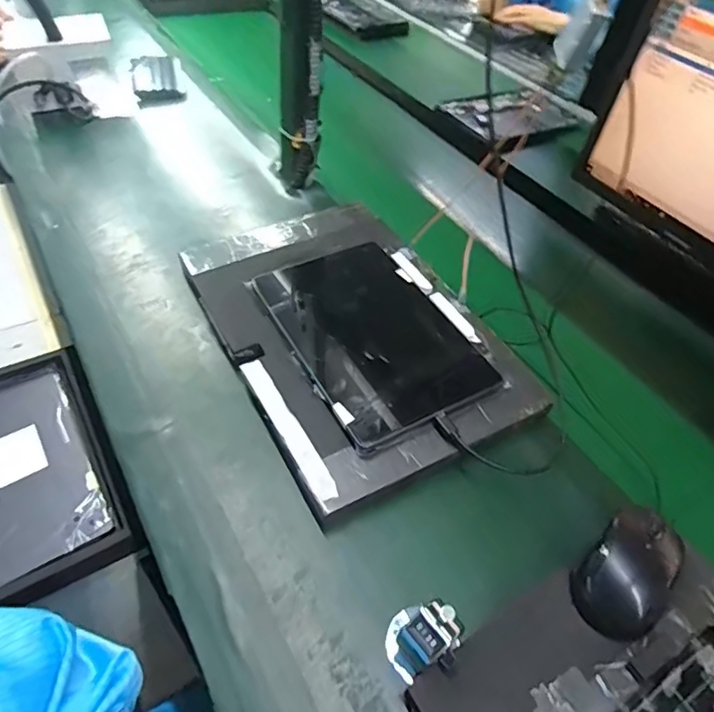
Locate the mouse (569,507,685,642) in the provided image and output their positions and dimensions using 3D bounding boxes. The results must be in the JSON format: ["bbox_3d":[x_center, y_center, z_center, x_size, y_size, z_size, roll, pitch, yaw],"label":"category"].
[{"bbox_3d":[0.215,0.167,0.423,0.103,0.035,0.061,-33,59,-30],"label":"mouse"}]

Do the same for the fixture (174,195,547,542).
[{"bbox_3d":[-0.009,-0.032,0.610,0.265,0.045,0.385,-18,53,-21],"label":"fixture"}]

